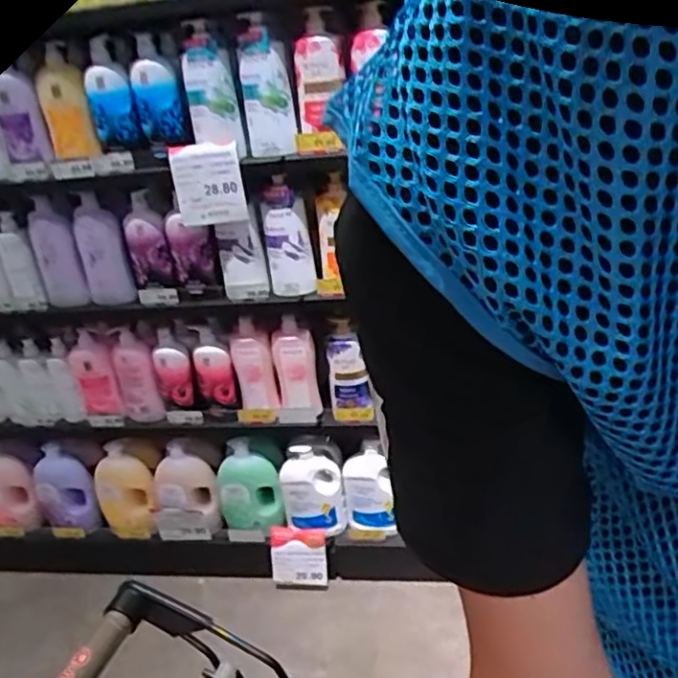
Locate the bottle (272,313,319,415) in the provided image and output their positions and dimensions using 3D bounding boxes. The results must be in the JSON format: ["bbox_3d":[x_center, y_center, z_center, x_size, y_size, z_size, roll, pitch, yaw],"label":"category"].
[{"bbox_3d":[-0.105,0.061,1.502,0.090,0.234,0.057,-6,26,3],"label":"bottle"}]

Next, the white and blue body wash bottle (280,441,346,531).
[{"bbox_3d":[-0.073,0.386,1.635,0.149,0.221,0.089,-3,26,9],"label":"white and blue body wash bottle"}]

